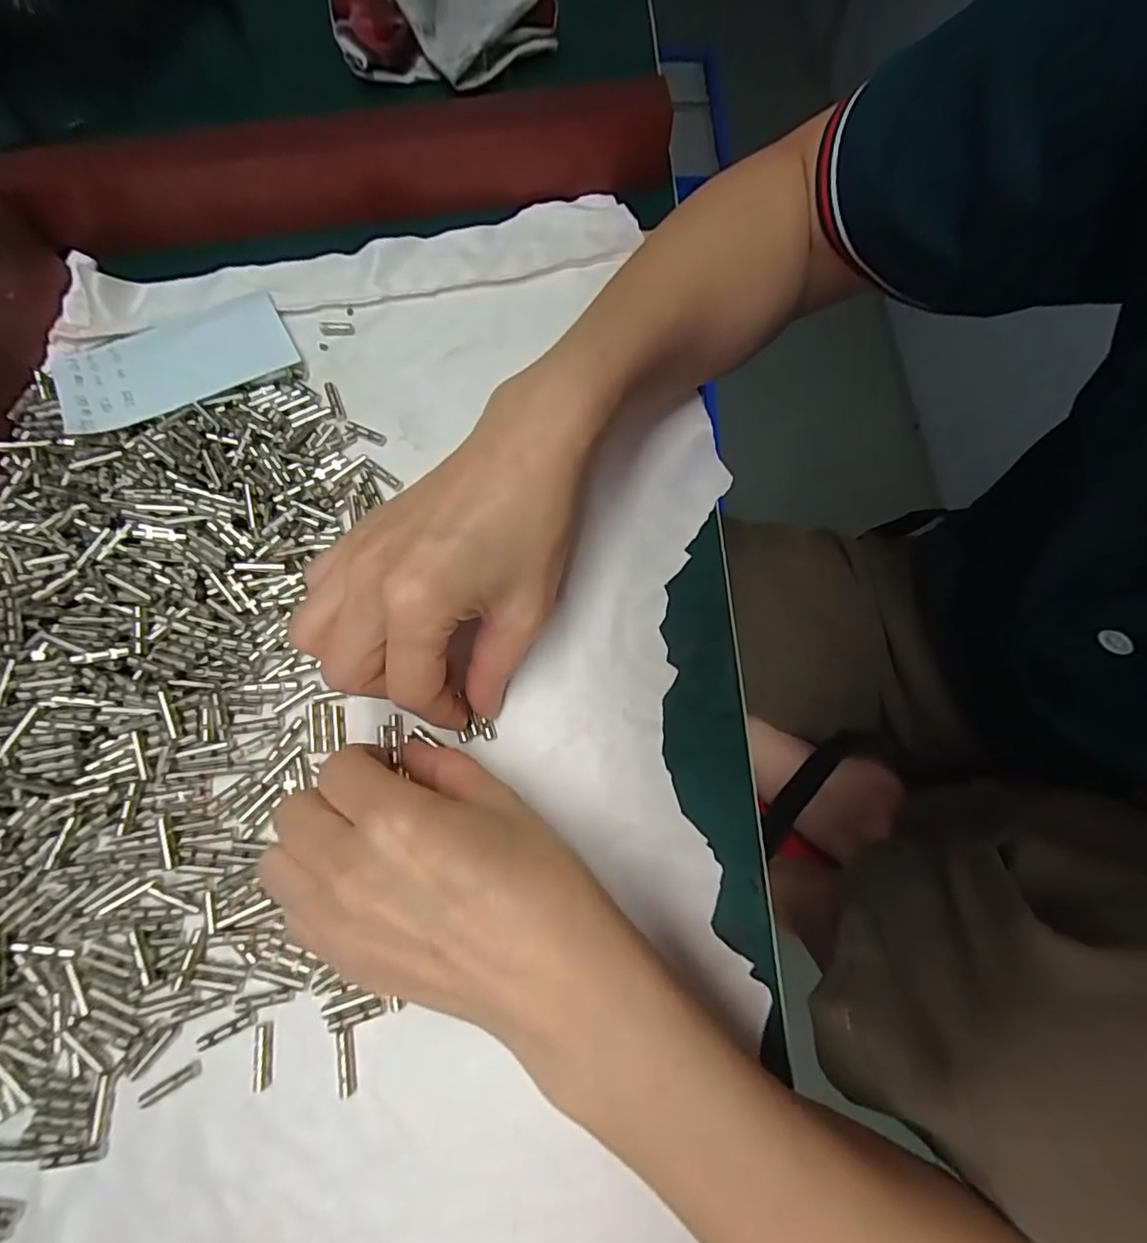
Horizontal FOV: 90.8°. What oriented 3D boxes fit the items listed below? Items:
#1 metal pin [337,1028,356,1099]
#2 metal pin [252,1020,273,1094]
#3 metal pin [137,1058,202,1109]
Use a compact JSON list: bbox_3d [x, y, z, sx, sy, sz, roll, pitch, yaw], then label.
[{"bbox_3d":[-0.082,0.158,0.204,0.005,0.005,0.021,-10,75,-3],"label":"metal pin"},{"bbox_3d":[-0.112,0.156,0.203,0.005,0.004,0.021,-7,75,-2],"label":"metal pin"},{"bbox_3d":[-0.144,0.165,0.201,0.022,0.004,0.005,-29,77,-8],"label":"metal pin"}]

